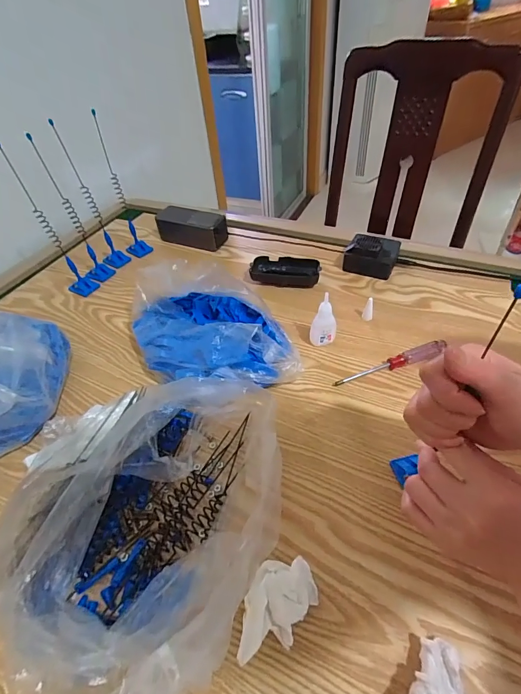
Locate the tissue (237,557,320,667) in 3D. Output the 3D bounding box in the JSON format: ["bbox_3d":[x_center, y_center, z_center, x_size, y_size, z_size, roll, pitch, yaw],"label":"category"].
[{"bbox_3d":[0.010,0.200,0.280,0.045,0.031,0.074,29,55,29],"label":"tissue"}]

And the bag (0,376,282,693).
[{"bbox_3d":[-0.102,0.132,0.316,0.231,0.089,0.283,-2,46,3],"label":"bag"}]

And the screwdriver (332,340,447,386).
[{"bbox_3d":[0.162,0.020,0.454,0.151,0.017,0.014,-16,46,-10],"label":"screwdriver"}]

